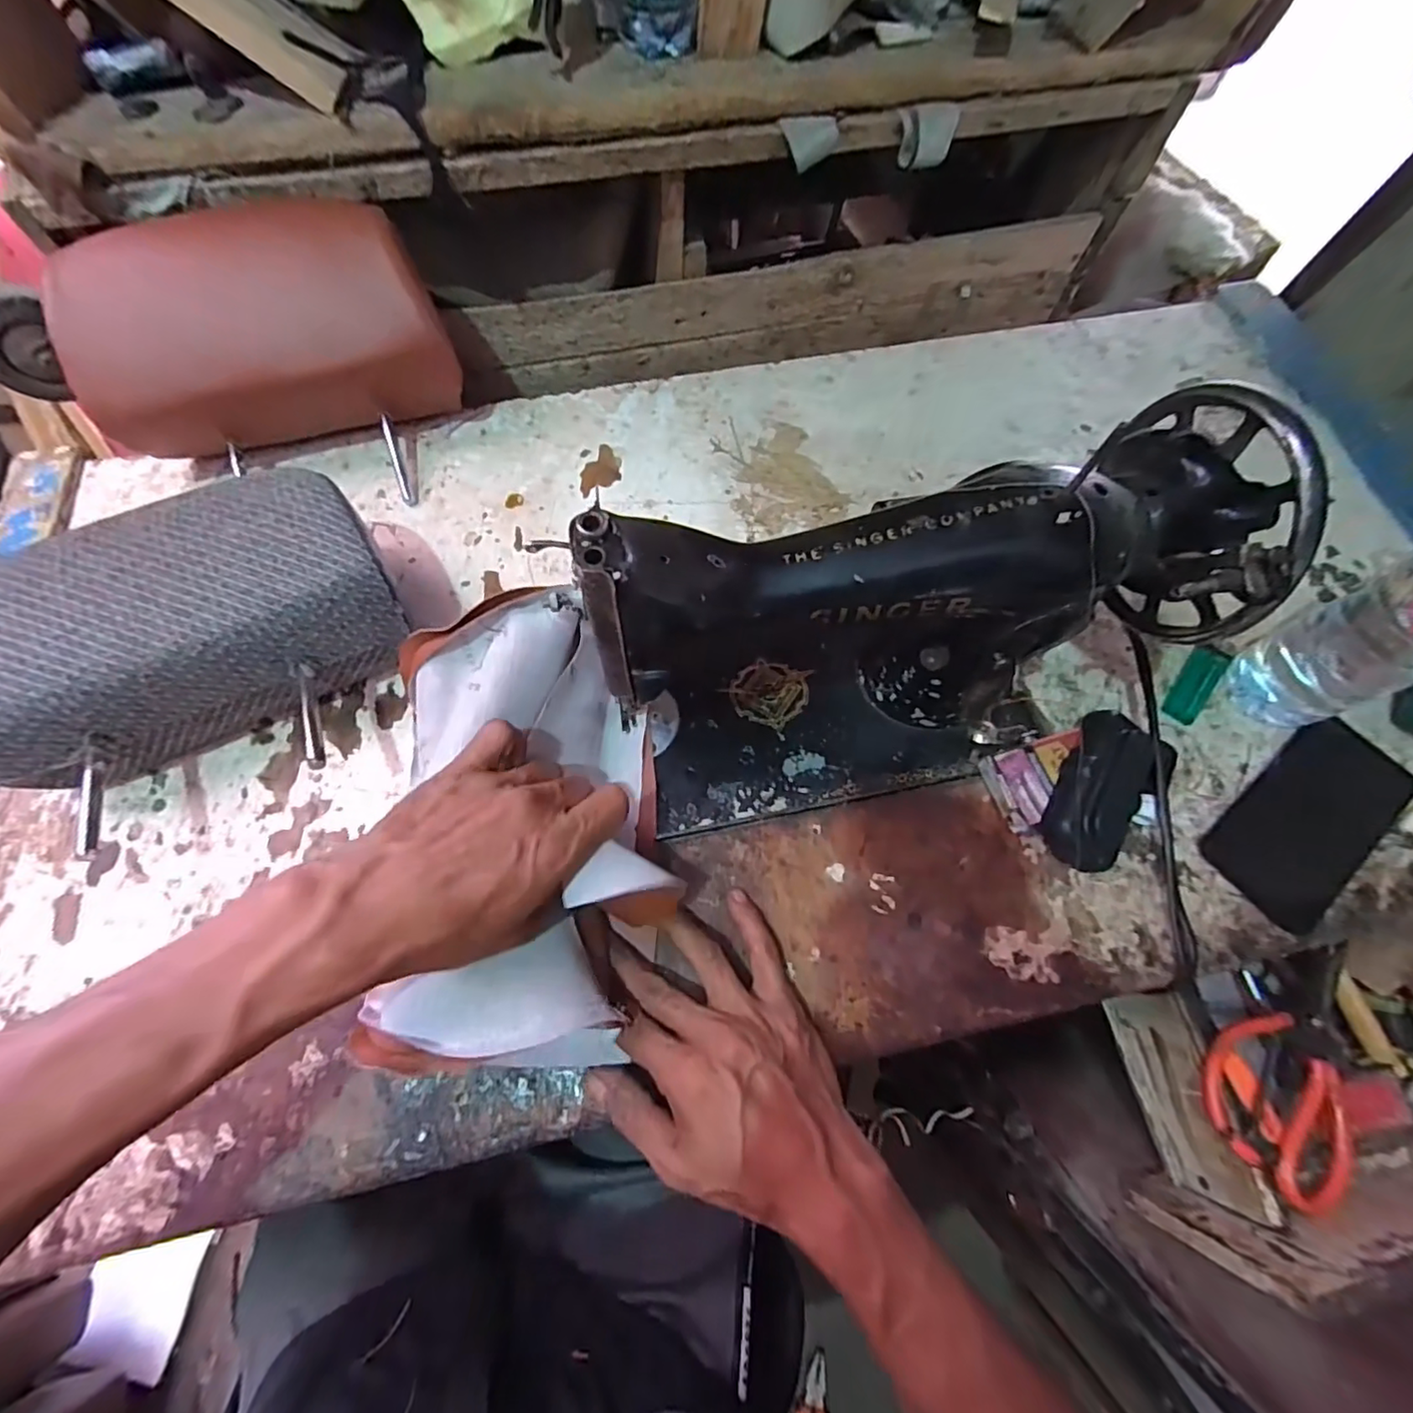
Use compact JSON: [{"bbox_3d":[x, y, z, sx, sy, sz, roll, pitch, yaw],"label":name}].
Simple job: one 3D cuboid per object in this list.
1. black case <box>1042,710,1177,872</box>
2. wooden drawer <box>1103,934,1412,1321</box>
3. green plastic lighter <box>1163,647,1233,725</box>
[{"bbox_3d":[0.268,0.059,0.396,0.063,0.036,0.111,31,71,11],"label":"black case"},{"bbox_3d":[0.487,0.254,0.426,0.357,0.117,0.172,-12,70,-7],"label":"wooden drawer"},{"bbox_3d":[0.369,-0.018,0.446,0.023,0.010,0.070,38,73,13],"label":"green plastic lighter"}]

